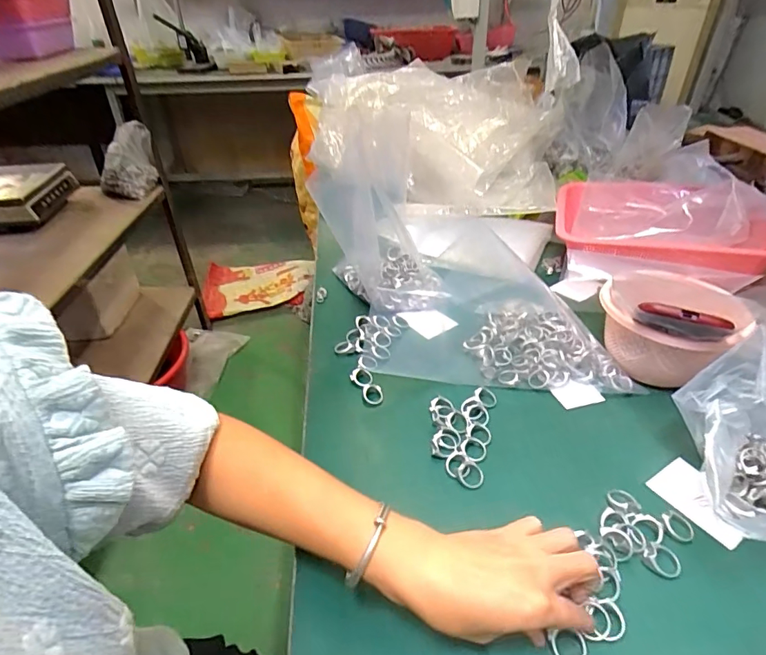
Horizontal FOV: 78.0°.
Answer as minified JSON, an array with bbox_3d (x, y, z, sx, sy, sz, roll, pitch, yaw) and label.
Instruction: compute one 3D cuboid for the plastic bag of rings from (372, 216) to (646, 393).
[{"bbox_3d":[0.137,-0.061,0.680,0.291,0.033,0.392,-1,36,2],"label":"plastic bag of rings"}]

